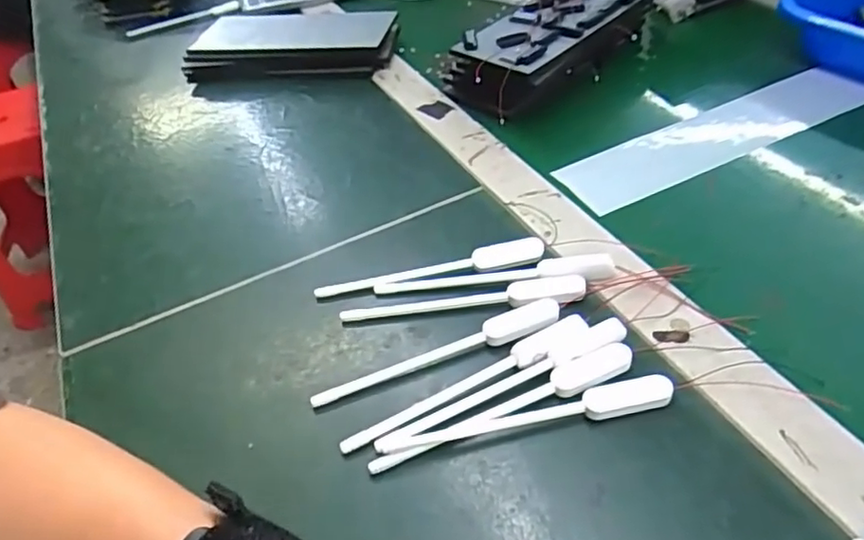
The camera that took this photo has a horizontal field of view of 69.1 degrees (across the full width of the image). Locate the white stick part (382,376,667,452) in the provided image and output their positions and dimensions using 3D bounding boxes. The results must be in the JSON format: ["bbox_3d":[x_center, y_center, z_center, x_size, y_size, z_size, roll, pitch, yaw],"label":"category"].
[{"bbox_3d":[0.046,0.073,0.313,0.147,0.010,0.015,-9,43,-1],"label":"white stick part"}]

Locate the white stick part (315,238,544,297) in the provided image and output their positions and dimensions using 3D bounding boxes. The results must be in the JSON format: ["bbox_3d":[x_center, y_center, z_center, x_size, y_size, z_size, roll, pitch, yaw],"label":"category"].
[{"bbox_3d":[-0.002,0.000,0.393,0.143,0.012,0.018,-8,43,0],"label":"white stick part"}]

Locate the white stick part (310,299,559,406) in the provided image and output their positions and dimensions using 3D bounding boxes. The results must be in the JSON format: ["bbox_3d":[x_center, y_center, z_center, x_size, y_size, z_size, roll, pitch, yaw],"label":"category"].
[{"bbox_3d":[0.004,0.046,0.345,0.143,0.009,0.020,-18,44,-11],"label":"white stick part"}]

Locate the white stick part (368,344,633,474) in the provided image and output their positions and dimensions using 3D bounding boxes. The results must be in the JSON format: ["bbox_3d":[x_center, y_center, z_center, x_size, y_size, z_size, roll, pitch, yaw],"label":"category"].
[{"bbox_3d":[0.037,0.068,0.317,0.144,0.008,0.018,-18,44,-11],"label":"white stick part"}]

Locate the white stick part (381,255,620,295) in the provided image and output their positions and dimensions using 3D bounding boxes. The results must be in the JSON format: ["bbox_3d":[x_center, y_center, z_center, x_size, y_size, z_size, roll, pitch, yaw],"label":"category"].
[{"bbox_3d":[0.037,0.003,0.381,0.143,0.012,0.014,-2,44,6],"label":"white stick part"}]

